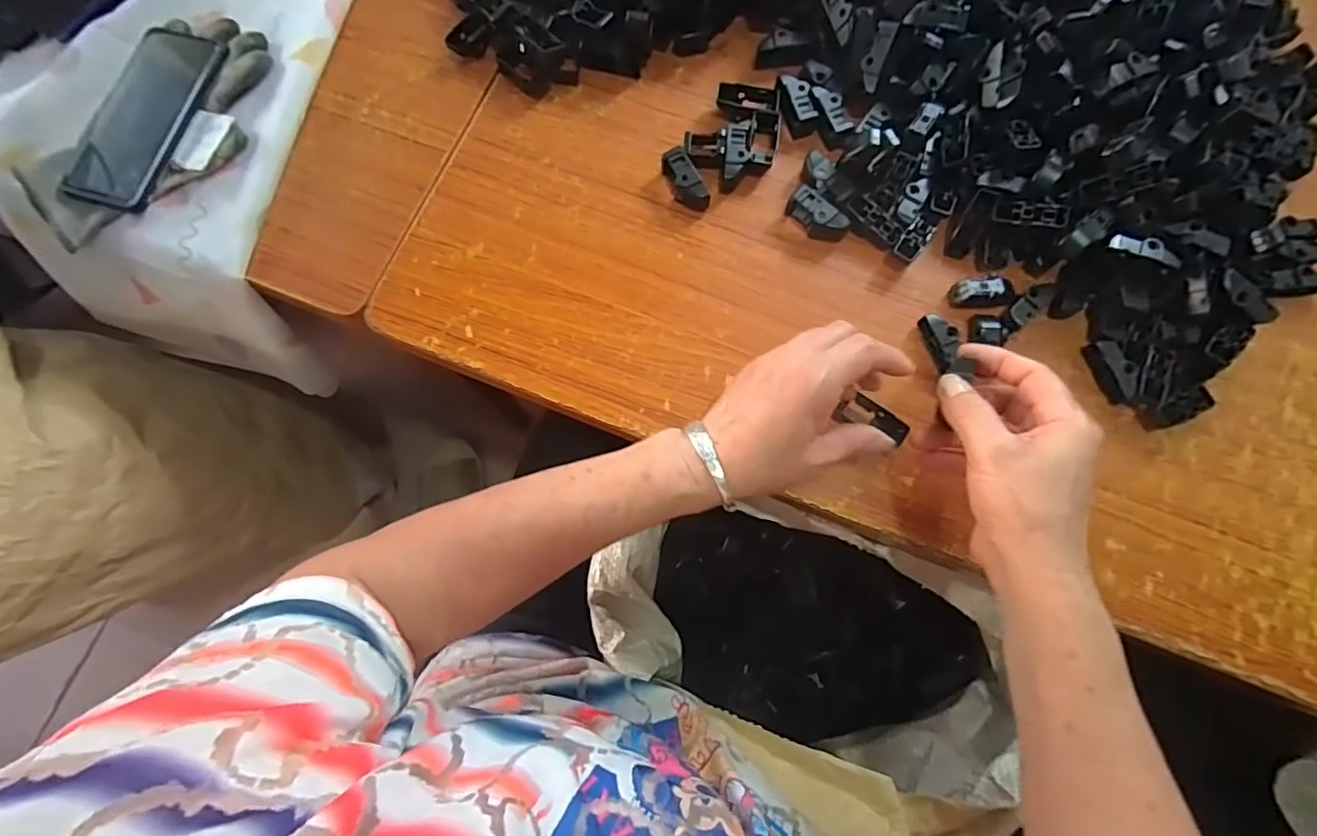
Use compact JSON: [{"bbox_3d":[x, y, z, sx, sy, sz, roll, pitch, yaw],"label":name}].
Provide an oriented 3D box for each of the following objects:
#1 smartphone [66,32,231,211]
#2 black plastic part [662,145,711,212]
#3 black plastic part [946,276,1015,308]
[{"bbox_3d":[-0.413,-0.247,0.474,0.078,0.013,0.164,19,78,5],"label":"smartphone"},{"bbox_3d":[0.021,-0.187,0.463,0.018,0.024,0.050,-30,79,-6],"label":"black plastic part"},{"bbox_3d":[0.243,-0.094,0.443,0.041,0.015,0.021,1,77,1],"label":"black plastic part"}]

